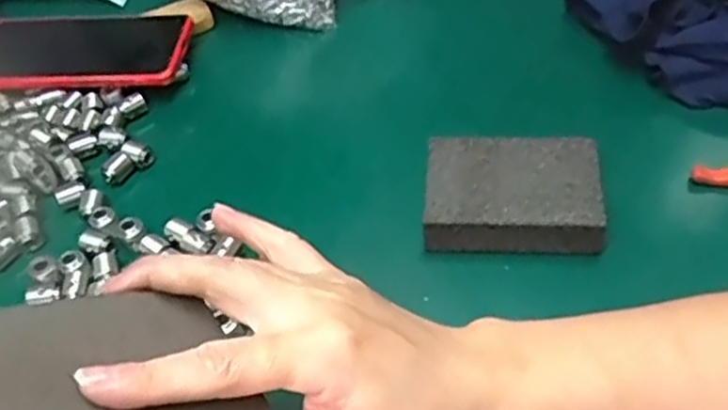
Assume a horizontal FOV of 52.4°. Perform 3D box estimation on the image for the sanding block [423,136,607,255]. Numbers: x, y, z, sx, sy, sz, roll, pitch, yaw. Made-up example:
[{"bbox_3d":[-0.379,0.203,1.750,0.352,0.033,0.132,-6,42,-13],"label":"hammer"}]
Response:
[{"bbox_3d":[0.088,-0.006,0.438,0.099,0.028,0.069,3,50,8],"label":"sanding block"}]

